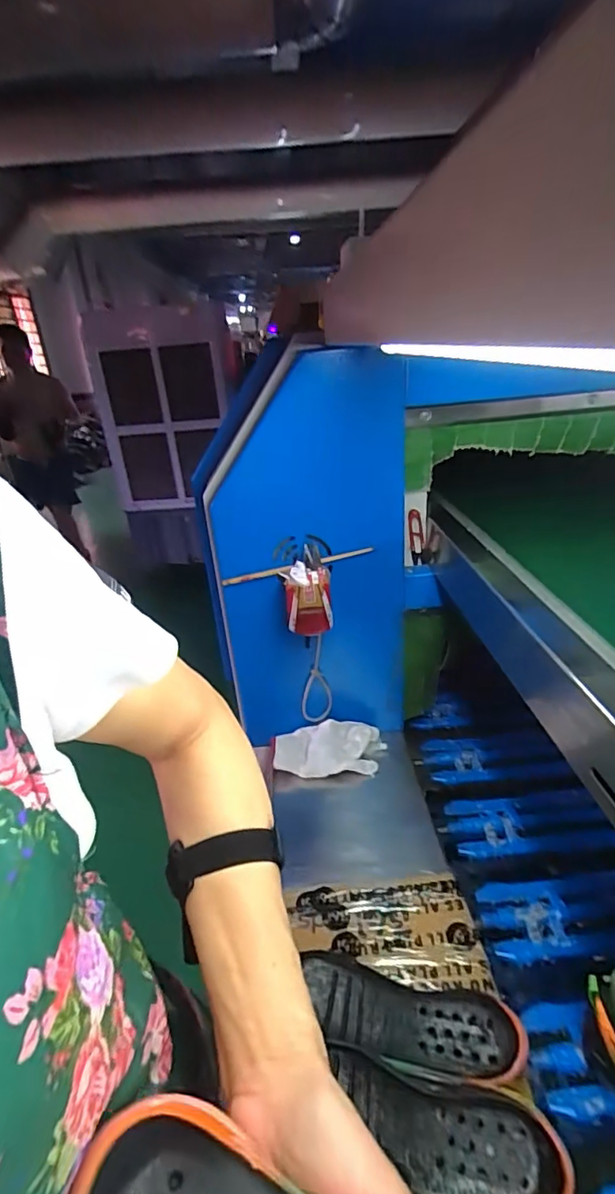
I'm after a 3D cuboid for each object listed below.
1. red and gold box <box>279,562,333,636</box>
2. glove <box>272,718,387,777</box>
[{"bbox_3d":[0.000,0.002,0.762,0.068,0.093,0.055,-3,29,-1],"label":"red and gold box"},{"bbox_3d":[0.038,0.266,0.879,0.184,0.067,0.086,-5,29,-3],"label":"glove"}]

